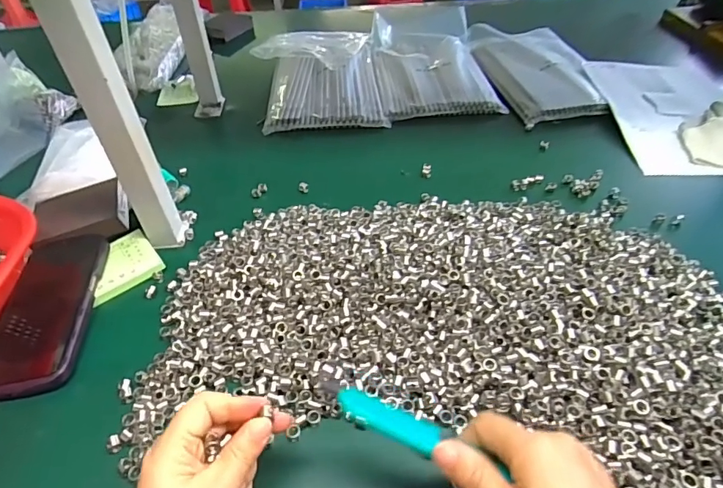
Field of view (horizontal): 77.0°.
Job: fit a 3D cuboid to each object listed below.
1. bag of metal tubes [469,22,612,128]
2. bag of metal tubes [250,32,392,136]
[{"bbox_3d":[0.290,-0.303,0.773,0.167,0.031,0.325,-5,44,-1],"label":"bag of metal tubes"},{"bbox_3d":[-0.076,-0.288,0.771,0.202,0.035,0.324,-6,44,-2],"label":"bag of metal tubes"}]

